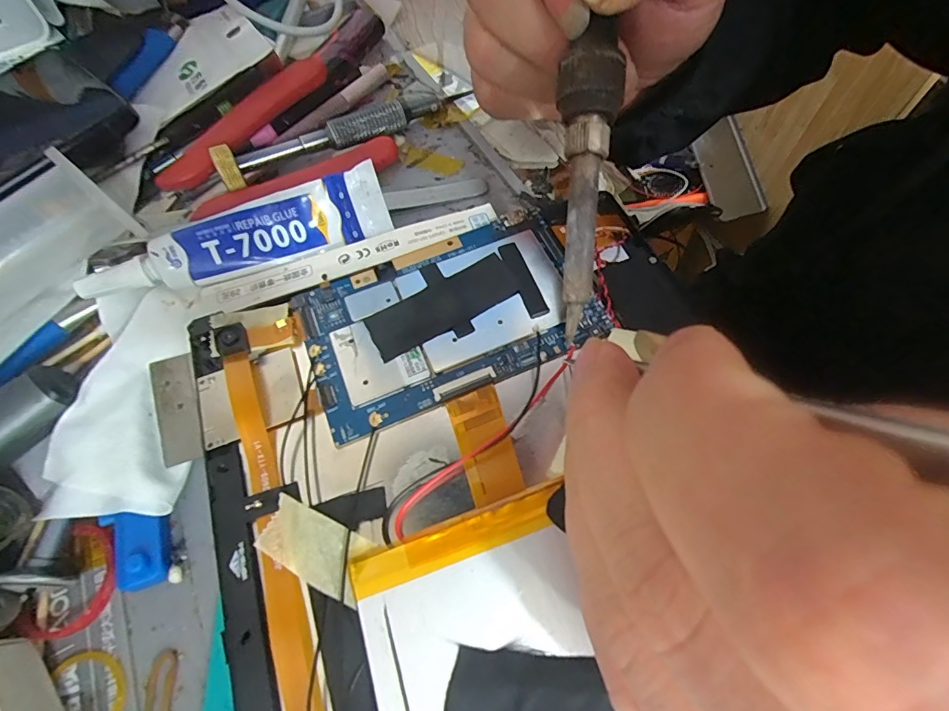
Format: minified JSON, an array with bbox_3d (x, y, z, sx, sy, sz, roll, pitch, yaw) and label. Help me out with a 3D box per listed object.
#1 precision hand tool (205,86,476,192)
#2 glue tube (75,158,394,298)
[{"bbox_3d":[-0.053,-0.099,0.190,0.112,0.013,0.010,-28,68,-15],"label":"precision hand tool"},{"bbox_3d":[-0.085,-0.043,0.162,0.107,0.011,0.024,-21,105,-8],"label":"glue tube"}]

